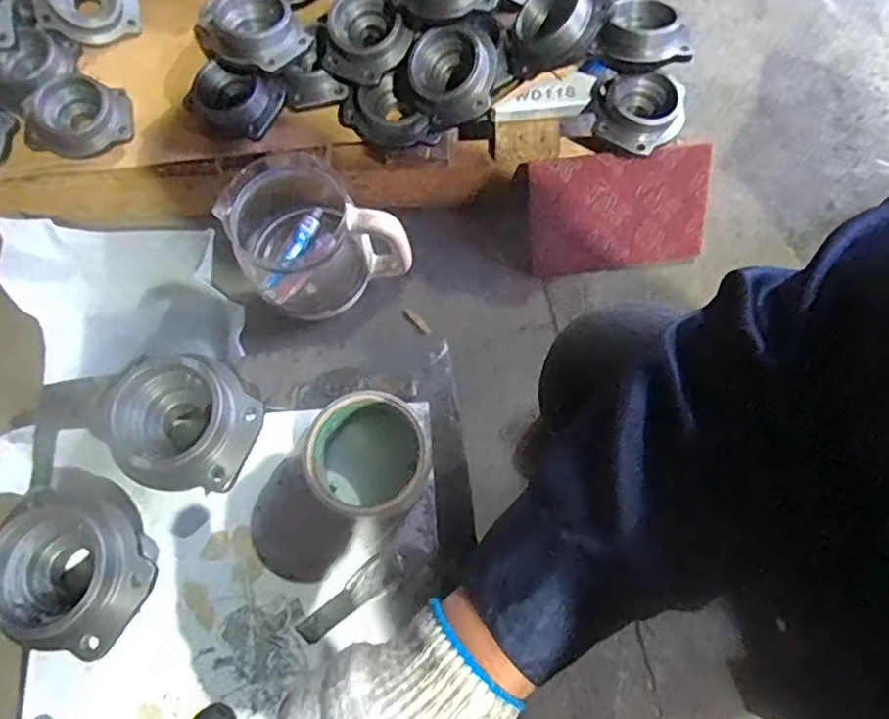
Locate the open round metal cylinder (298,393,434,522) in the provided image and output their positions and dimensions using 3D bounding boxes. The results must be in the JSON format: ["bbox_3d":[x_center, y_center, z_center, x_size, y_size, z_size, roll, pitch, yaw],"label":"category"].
[{"bbox_3d":[-0.056,0.072,0.478,0.085,0.052,0.088,0,72,1],"label":"open round metal cylinder"}]

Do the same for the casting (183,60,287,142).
[{"bbox_3d":[-0.249,-0.308,0.763,0.108,0.041,0.070,17,73,7],"label":"casting"}]

